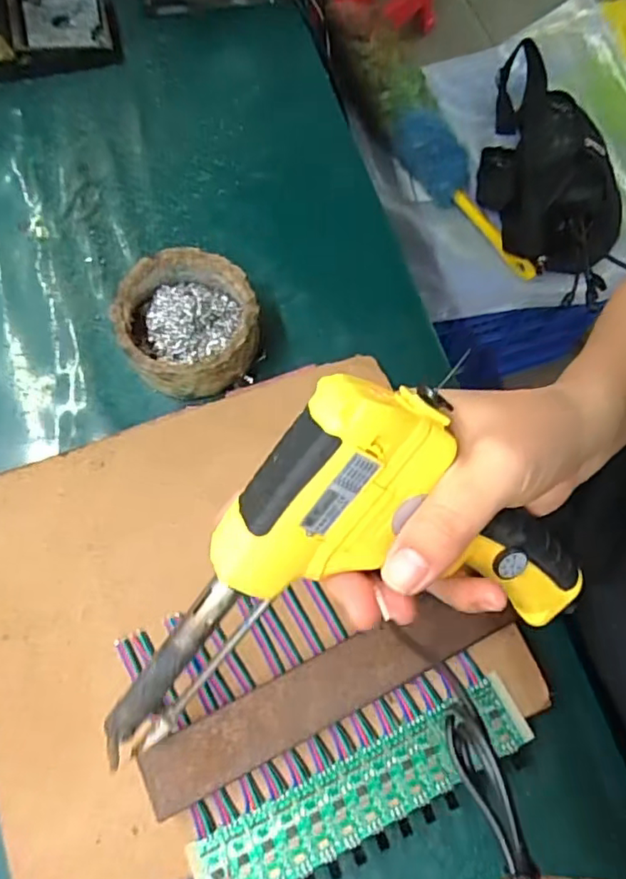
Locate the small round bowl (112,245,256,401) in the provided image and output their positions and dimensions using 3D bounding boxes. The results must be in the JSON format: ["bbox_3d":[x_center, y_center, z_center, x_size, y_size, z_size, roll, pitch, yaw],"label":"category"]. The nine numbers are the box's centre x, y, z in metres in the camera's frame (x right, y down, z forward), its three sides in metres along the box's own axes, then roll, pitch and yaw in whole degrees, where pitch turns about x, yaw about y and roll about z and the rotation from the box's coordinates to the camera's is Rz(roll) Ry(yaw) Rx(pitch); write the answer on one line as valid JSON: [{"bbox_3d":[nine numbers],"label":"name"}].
[{"bbox_3d":[-0.075,-0.069,0.350,0.079,0.040,0.084,1,69,-1],"label":"small round bowl"}]

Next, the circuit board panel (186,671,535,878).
[{"bbox_3d":[0.024,0.162,0.265,0.164,0.004,0.032,-25,66,-9],"label":"circuit board panel"}]

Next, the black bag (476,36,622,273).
[{"bbox_3d":[0.318,-0.428,0.829,0.149,0.097,0.400,0,69,-2],"label":"black bag"}]

